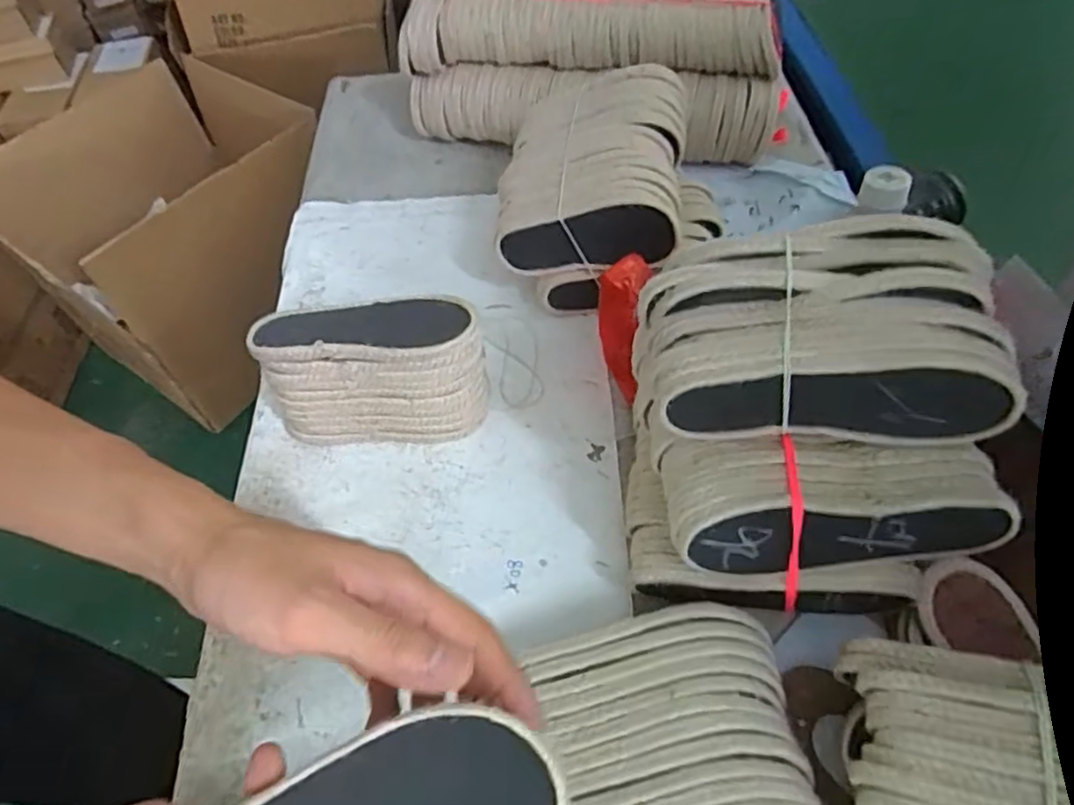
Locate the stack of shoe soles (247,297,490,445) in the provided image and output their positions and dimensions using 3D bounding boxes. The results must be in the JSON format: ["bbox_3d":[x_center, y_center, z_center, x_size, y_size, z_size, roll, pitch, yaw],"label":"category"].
[{"bbox_3d":[-0.131,-0.029,0.541,0.182,0.110,0.065,-1,54,4],"label":"stack of shoe soles"}]

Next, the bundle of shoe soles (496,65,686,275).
[{"bbox_3d":[0.050,-0.212,0.621,0.166,0.070,0.205,-7,58,24],"label":"bundle of shoe soles"}]

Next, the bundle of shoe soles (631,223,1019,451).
[{"bbox_3d":[0.152,-0.037,0.380,0.183,0.077,0.109,1,54,5],"label":"bundle of shoe soles"}]

